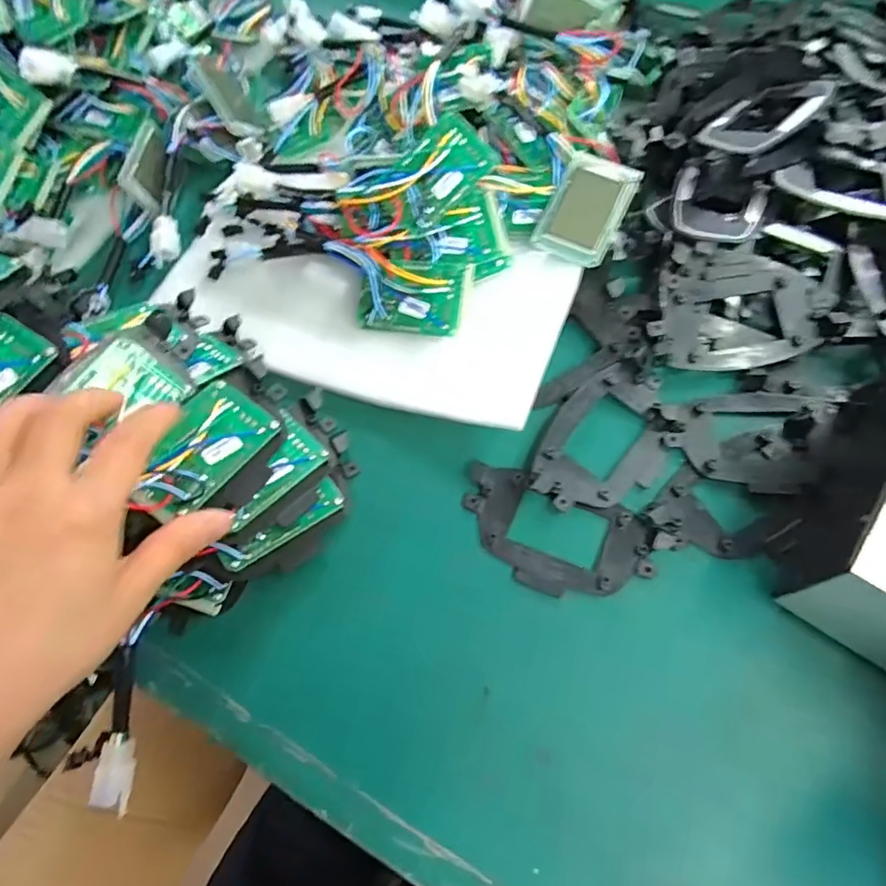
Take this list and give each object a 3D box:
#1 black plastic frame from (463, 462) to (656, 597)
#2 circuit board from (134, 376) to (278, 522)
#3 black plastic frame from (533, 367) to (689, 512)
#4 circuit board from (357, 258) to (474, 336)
[{"bbox_3d":[0.065,0.056,0.328,0.114,0.012,0.061,19,69,14],"label":"black plastic frame"},{"bbox_3d":[-0.136,0.004,0.309,0.048,0.013,0.082,39,59,2],"label":"circuit board"},{"bbox_3d":[0.103,-0.003,0.346,0.071,0.014,0.110,40,75,20],"label":"black plastic frame"},{"bbox_3d":[-0.021,-0.100,0.380,0.077,0.012,0.046,7,100,8],"label":"circuit board"}]

